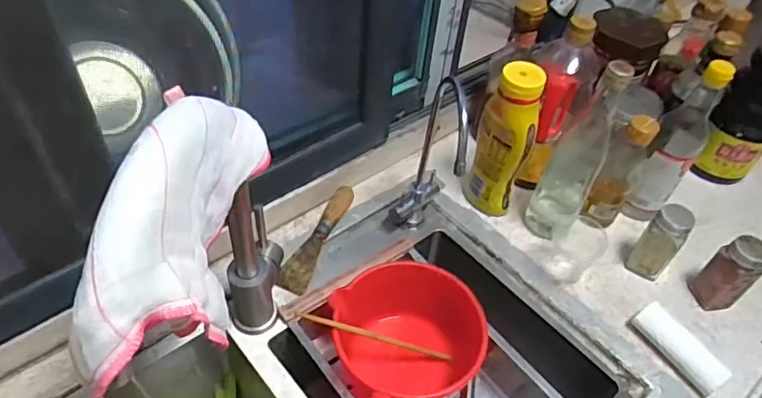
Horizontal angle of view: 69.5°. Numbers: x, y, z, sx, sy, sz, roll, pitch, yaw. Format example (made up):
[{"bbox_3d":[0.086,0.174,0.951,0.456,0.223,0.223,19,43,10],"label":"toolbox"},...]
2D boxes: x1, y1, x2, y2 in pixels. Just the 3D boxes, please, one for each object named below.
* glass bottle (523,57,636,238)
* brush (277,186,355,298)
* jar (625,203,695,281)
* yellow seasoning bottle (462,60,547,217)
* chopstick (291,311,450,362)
[{"bbox_3d":[0.263,-0.064,0.727,0.068,0.274,0.081,26,50,18],"label":"glass bottle"},{"bbox_3d":[-0.085,0.049,0.744,0.039,0.026,0.168,19,49,11],"label":"brush"},{"bbox_3d":[0.378,0.060,0.746,0.048,0.110,0.045,3,47,-3],"label":"jar"},{"bbox_3d":[0.169,-0.081,0.761,0.075,0.233,0.070,18,48,11],"label":"yellow seasoning bottle"},{"bbox_3d":[-0.004,0.165,0.651,0.213,0.013,0.008,24,42,-25],"label":"chopstick"}]

